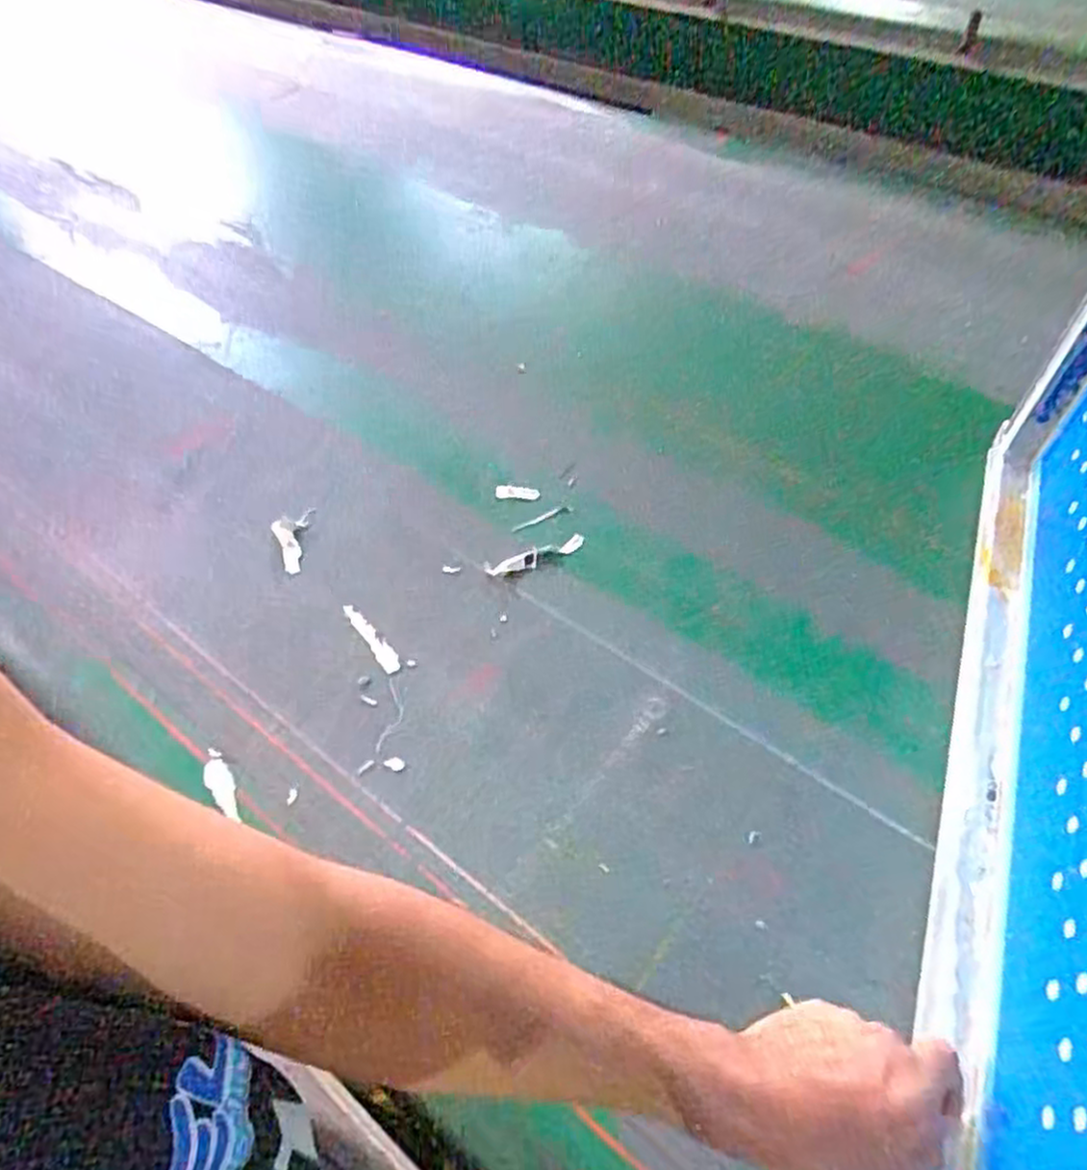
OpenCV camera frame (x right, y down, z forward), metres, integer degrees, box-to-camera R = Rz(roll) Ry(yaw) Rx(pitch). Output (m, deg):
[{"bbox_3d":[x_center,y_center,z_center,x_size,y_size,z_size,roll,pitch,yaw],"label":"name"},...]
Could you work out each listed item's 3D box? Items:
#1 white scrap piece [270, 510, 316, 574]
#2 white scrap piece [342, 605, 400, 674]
[{"bbox_3d":[-0.247,-0.044,0.737,0.043,0.014,0.067,-15,56,-5],"label":"white scrap piece"},{"bbox_3d":[-0.155,0.045,0.661,0.016,0.004,0.087,-33,60,-16],"label":"white scrap piece"}]

